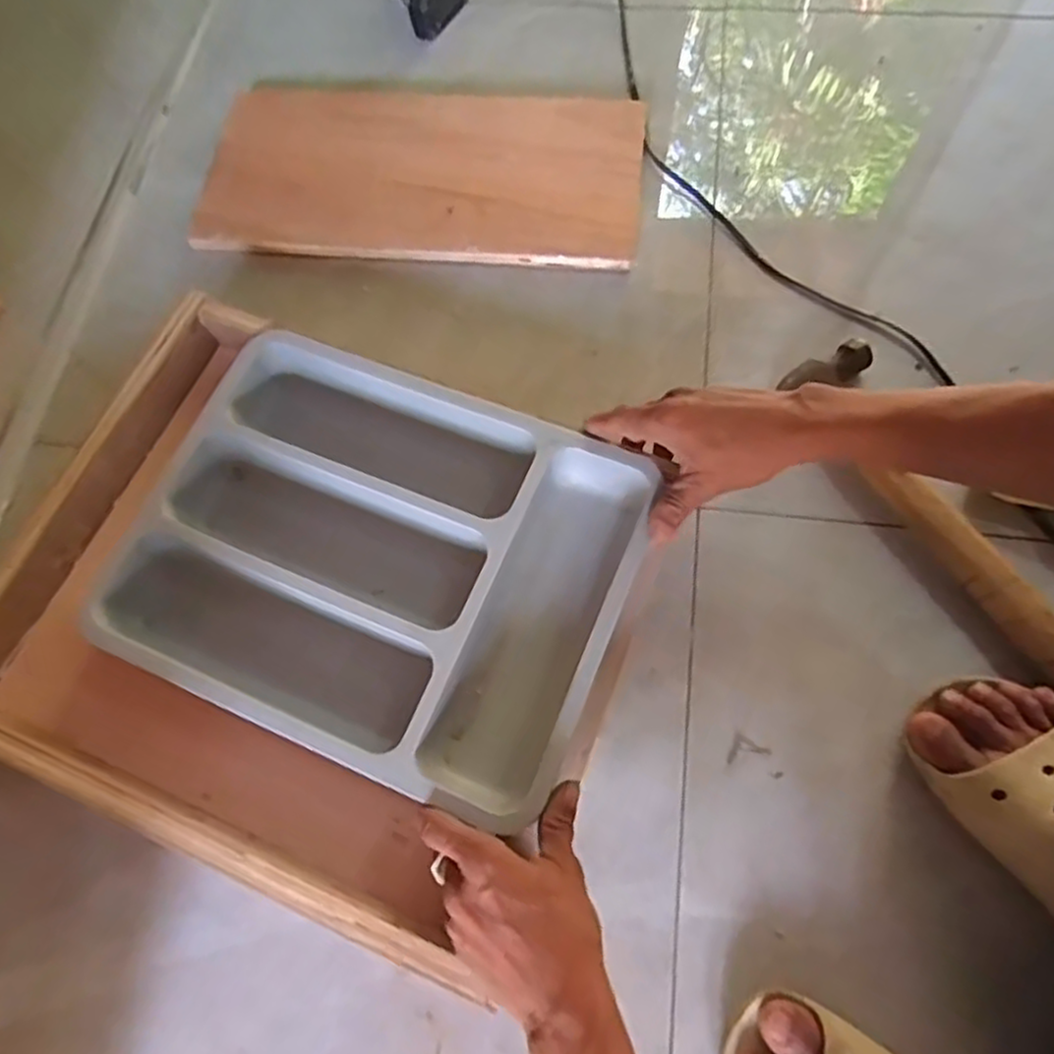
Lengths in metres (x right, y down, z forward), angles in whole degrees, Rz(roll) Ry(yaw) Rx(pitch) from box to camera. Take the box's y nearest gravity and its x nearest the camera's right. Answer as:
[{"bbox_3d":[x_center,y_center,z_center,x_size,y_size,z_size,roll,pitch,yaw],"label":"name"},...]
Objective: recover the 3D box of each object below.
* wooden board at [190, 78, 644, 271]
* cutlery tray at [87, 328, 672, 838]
[{"bbox_3d":[-0.104,-0.364,0.728,0.429,0.025,0.218,5,69,5],"label":"wooden board"},{"bbox_3d":[-0.110,0.027,0.550,0.358,0.073,0.277,21,72,11],"label":"cutlery tray"}]

